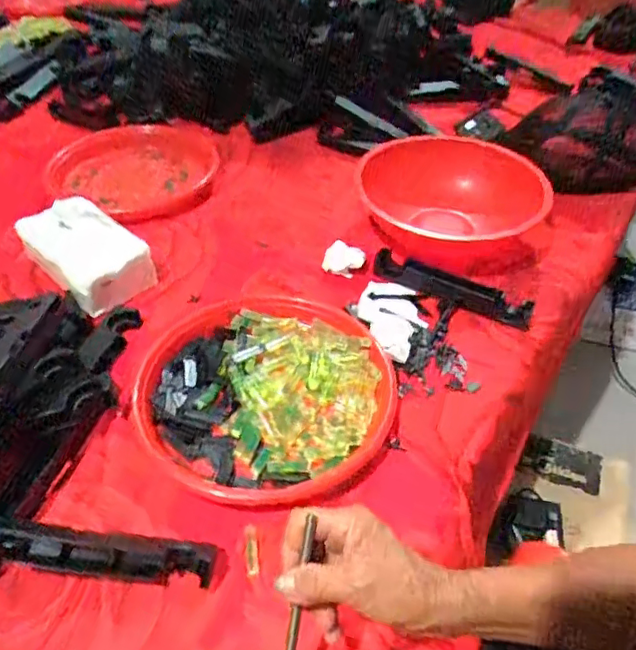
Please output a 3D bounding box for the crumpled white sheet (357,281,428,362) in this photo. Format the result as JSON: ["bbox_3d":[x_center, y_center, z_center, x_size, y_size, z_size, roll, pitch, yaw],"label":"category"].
[{"bbox_3d":[0.086,-0.010,0.653,0.073,0.014,0.126,-5,45,-6],"label":"crumpled white sheet"}]

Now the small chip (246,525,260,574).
[{"bbox_3d":[-0.053,0.181,0.453,0.010,0.004,0.037,-5,58,-6],"label":"small chip"}]

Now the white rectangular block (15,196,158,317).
[{"bbox_3d":[-0.277,-0.085,0.681,0.159,0.063,0.098,29,51,26],"label":"white rectangular block"}]

